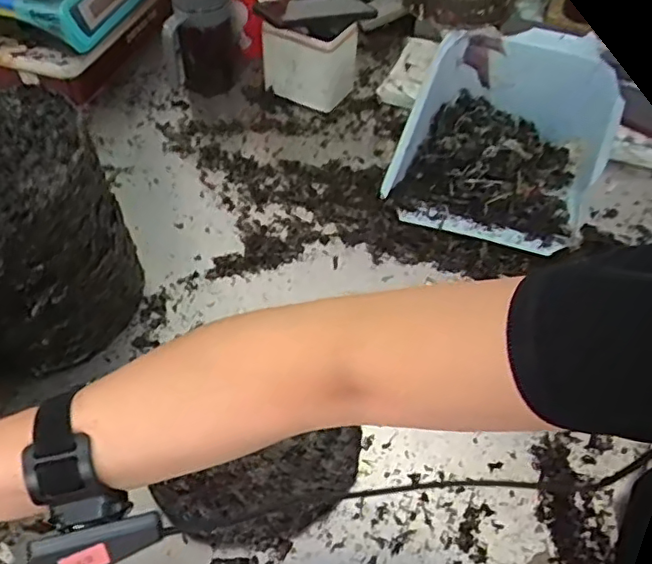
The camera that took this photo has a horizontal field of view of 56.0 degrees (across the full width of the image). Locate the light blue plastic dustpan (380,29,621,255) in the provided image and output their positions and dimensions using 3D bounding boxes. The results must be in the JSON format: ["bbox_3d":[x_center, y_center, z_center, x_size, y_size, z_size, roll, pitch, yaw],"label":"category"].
[{"bbox_3d":[0.219,-0.176,0.757,0.239,0.152,0.242,19,53,11],"label":"light blue plastic dustpan"}]

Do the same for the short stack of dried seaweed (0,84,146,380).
[{"bbox_3d":[-0.294,-0.043,0.577,0.203,0.199,0.189,-25,57,-21],"label":"short stack of dried seaweed"}]

